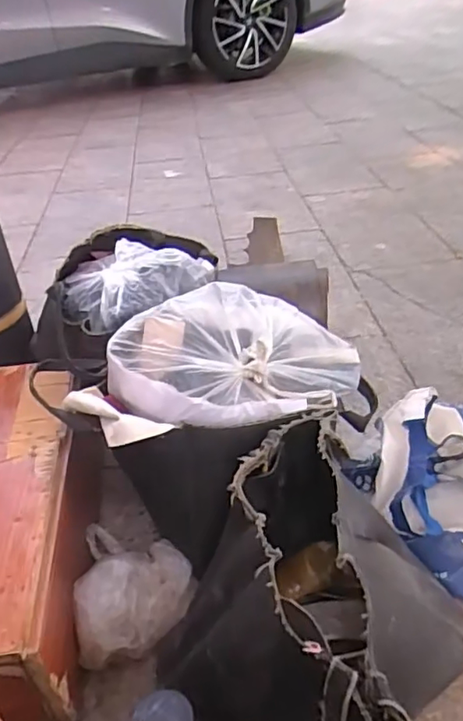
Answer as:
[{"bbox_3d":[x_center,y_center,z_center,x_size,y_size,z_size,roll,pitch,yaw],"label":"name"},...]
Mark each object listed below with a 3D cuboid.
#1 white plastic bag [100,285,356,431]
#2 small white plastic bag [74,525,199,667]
[{"bbox_3d":[0.005,-0.006,0.719,0.314,0.098,0.182,-10,36,-6],"label":"white plastic bag"},{"bbox_3d":[-0.120,0.274,0.718,0.136,0.082,0.184,-9,36,-4],"label":"small white plastic bag"}]

